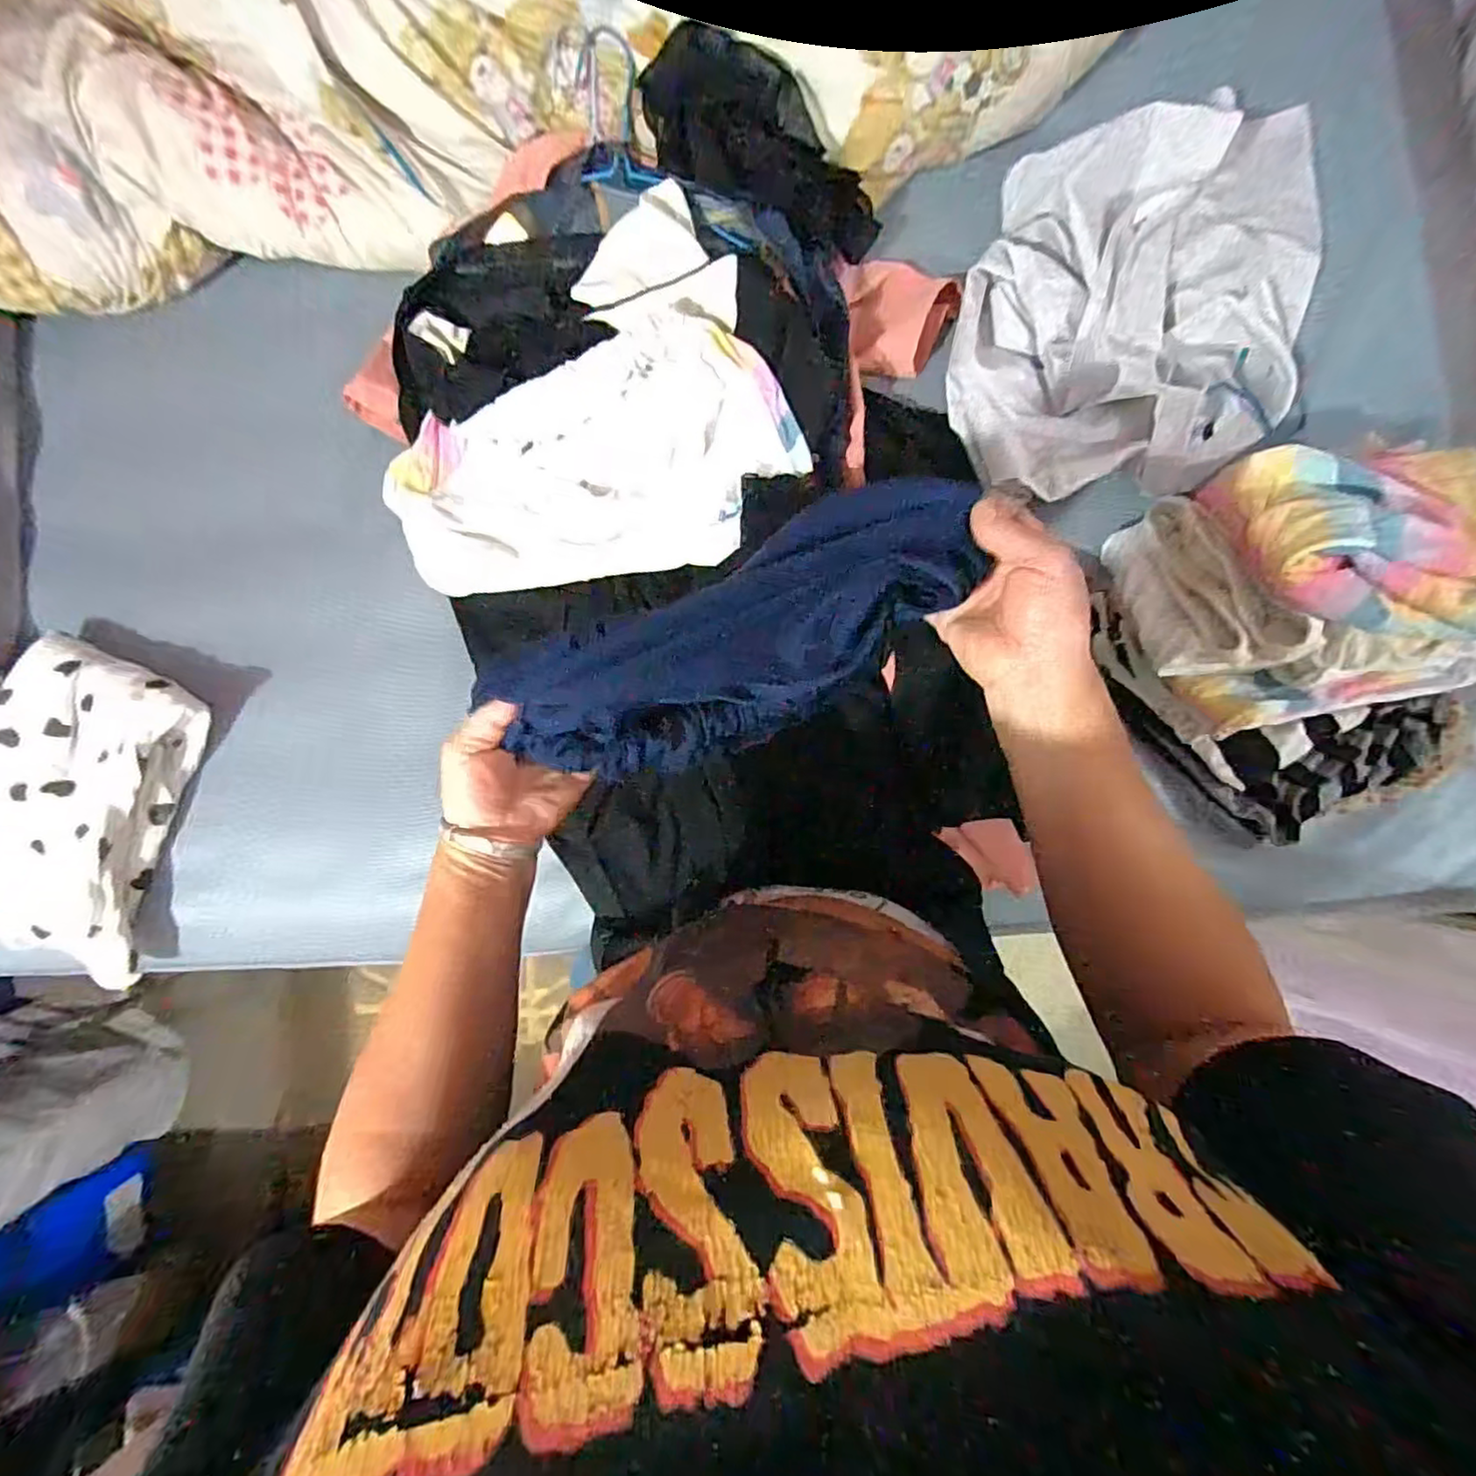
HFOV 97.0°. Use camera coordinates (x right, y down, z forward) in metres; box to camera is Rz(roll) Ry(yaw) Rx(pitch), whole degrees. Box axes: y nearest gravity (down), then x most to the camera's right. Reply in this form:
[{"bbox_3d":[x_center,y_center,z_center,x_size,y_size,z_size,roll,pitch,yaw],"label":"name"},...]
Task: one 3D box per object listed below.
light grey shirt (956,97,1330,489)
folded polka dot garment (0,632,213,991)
[{"bbox_3d":[0.420,-0.462,0.678,0.376,0.071,0.454,5,85,1],"label":"light grey shirt"},{"bbox_3d":[-0.679,0.055,0.655,0.283,0.066,0.291,25,85,3],"label":"folded polka dot garment"}]

